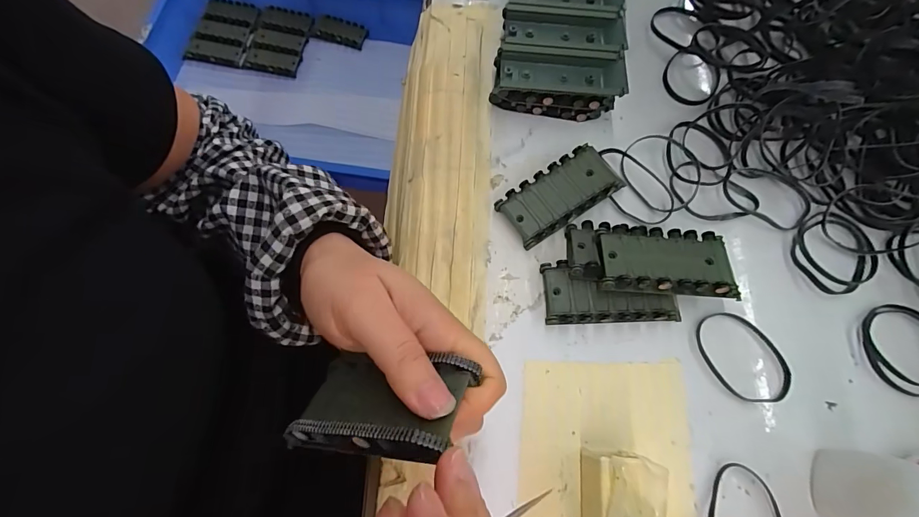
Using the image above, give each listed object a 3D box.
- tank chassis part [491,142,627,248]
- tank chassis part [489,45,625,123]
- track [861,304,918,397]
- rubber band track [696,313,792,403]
[{"bbox_3d":[0.076,-0.048,0.306,0.089,0.018,0.044,-32,74,-12],"label":"tank chassis part"},{"bbox_3d":[0.079,-0.145,0.332,0.099,0.031,0.048,5,70,-3],"label":"tank chassis part"},{"bbox_3d":[0.322,0.064,0.289,0.060,0.009,0.065,2,70,-4],"label":"track"},{"bbox_3d":[0.198,0.068,0.283,0.052,0.006,0.069,-38,76,-14],"label":"rubber band track"}]

